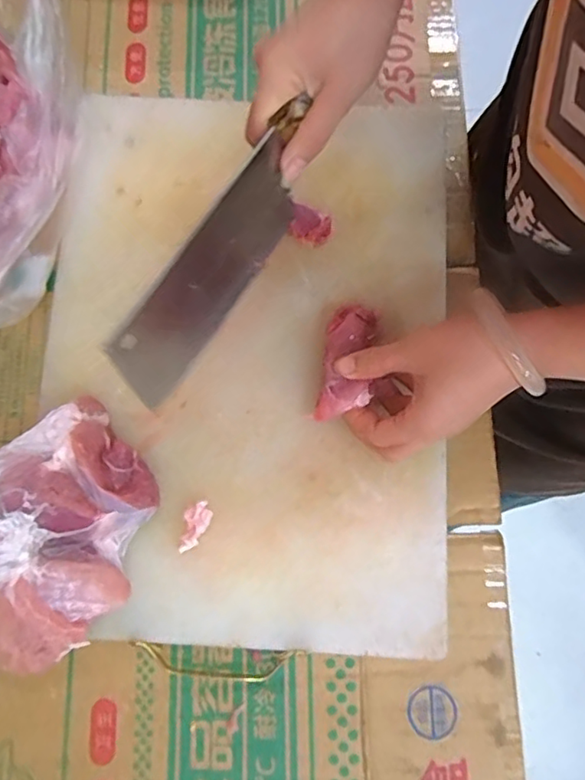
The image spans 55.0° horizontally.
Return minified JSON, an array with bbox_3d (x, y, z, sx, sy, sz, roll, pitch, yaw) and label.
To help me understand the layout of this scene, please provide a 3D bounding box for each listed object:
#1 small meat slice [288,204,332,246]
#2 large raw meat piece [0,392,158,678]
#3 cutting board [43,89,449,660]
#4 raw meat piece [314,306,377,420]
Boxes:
[{"bbox_3d":[0.013,-0.132,0.449,0.037,0.018,0.030,24,80,6],"label":"small meat slice"},{"bbox_3d":[-0.169,0.098,0.392,0.154,0.069,0.145,-37,80,-6],"label":"large raw meat piece"},{"bbox_3d":[-0.035,-0.032,0.440,0.302,0.025,0.426,4,78,2],"label":"cutting board"},{"bbox_3d":[0.041,-0.025,0.407,0.037,0.028,0.096,13,65,4],"label":"raw meat piece"}]

